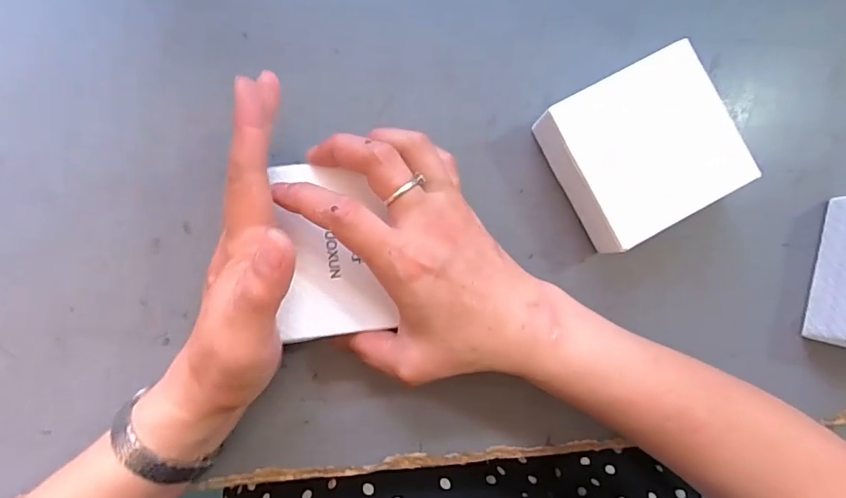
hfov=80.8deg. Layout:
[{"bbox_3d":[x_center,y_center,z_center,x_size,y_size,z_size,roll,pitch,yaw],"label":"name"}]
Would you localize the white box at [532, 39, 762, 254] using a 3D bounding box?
[{"bbox_3d":[0.127,-0.057,0.294,0.094,0.037,0.089,-27,90,-4],"label":"white box"}]

